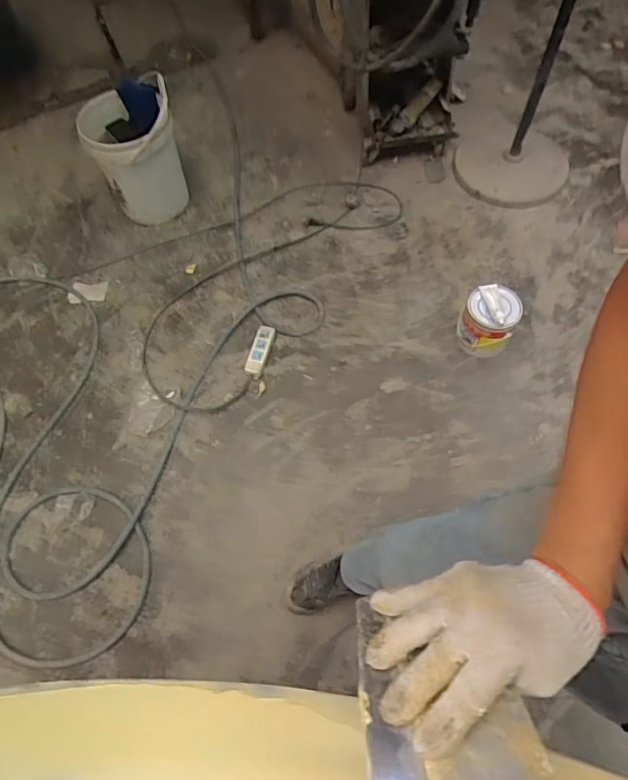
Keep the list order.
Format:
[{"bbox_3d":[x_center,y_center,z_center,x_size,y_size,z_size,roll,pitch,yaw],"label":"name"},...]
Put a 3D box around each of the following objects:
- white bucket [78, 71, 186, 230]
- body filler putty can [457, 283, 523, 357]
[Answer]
[{"bbox_3d":[-0.554,-0.755,1.614,0.283,0.372,0.261,-1,65,2],"label":"white bucket"},{"bbox_3d":[0.517,-0.207,1.474,0.152,0.176,0.171,29,69,14],"label":"body filler putty can"}]

